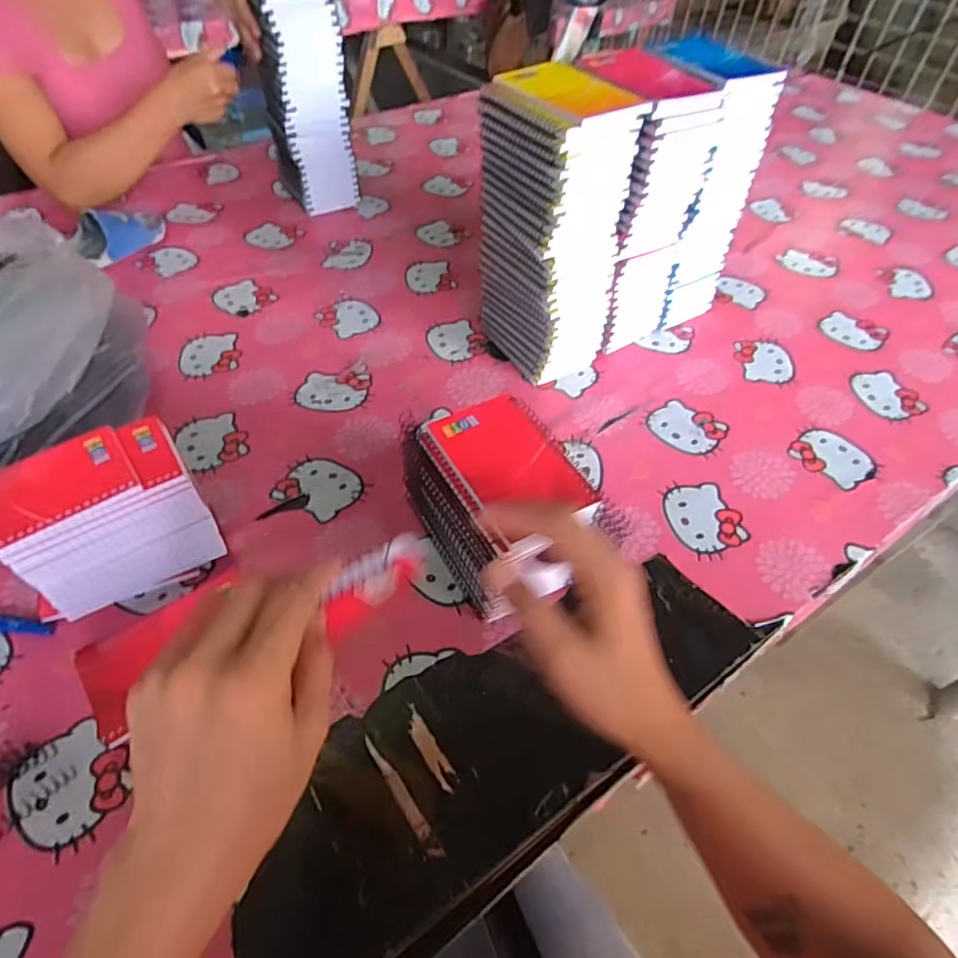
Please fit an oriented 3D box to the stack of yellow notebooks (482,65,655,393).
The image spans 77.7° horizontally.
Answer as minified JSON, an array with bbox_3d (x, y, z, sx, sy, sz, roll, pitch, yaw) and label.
[{"bbox_3d":[0.077,-0.260,0.651,0.101,0.288,0.135,-28,56,-21],"label":"stack of yellow notebooks"}]

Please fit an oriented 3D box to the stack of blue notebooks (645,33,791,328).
[{"bbox_3d":[0.235,-0.330,0.703,0.096,0.283,0.133,-24,55,-19],"label":"stack of blue notebooks"}]

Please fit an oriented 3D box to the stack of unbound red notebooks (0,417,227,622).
[{"bbox_3d":[-0.311,0.043,0.486,0.160,0.123,0.091,-29,57,-22],"label":"stack of unbound red notebooks"}]

